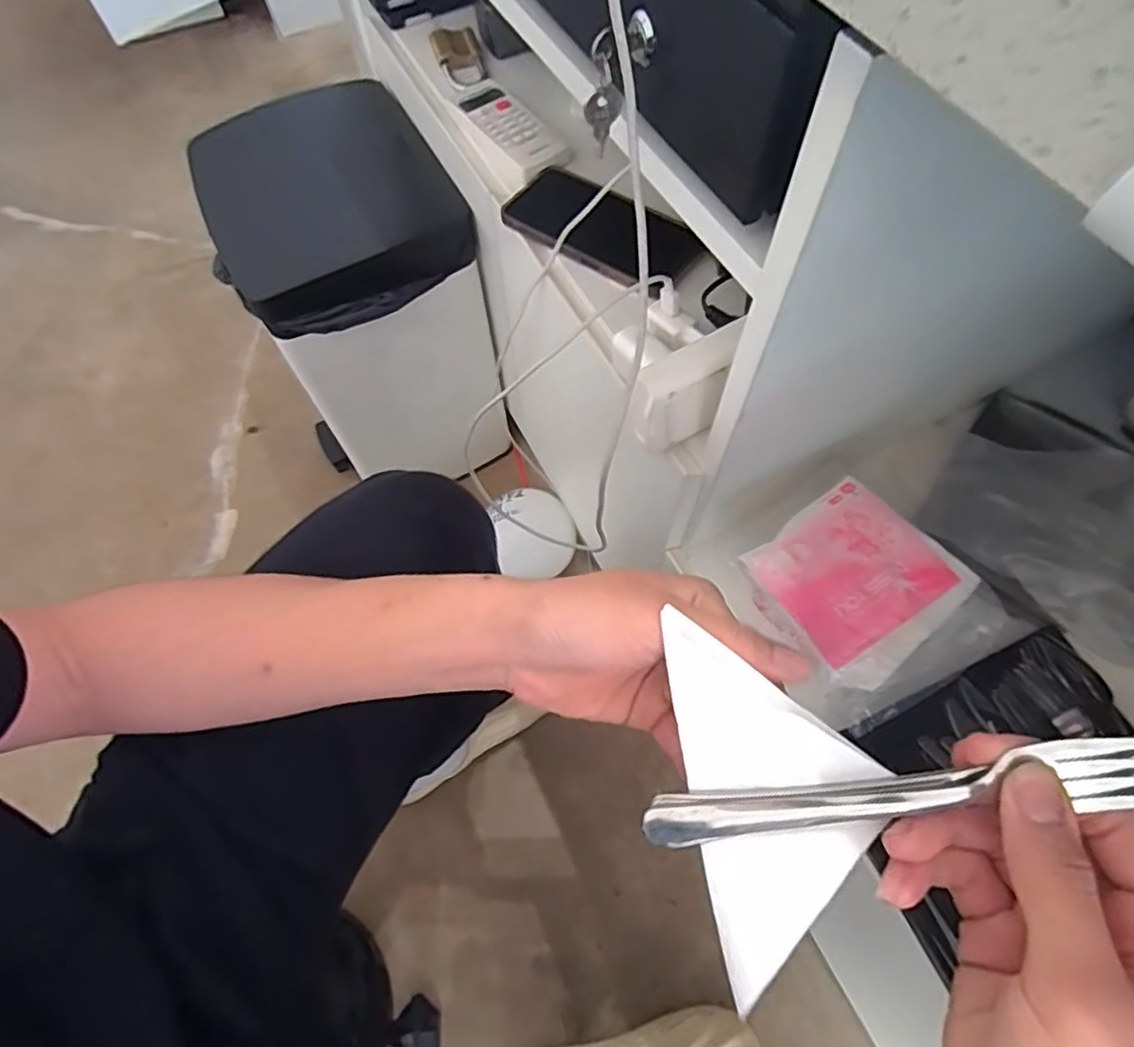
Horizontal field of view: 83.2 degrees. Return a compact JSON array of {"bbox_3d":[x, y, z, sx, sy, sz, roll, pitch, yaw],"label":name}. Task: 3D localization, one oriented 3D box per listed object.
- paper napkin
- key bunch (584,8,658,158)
[{"bbox_3d":[0.081,0.106,0.244,0.067,0.014,0.137,-9,83,18],"label":"paper napkin"},{"bbox_3d":[0.024,-0.214,0.315,0.033,0.056,0.014,-21,66,-8],"label":"key bunch"}]

